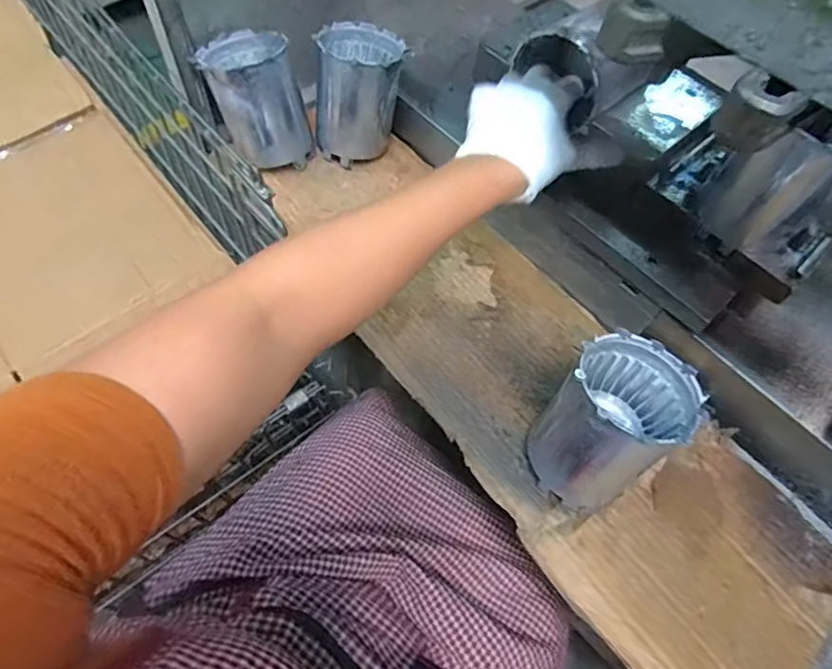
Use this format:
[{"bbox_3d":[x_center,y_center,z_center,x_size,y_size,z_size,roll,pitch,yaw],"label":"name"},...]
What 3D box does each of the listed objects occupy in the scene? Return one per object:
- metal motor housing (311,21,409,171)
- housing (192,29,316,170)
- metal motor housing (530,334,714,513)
[{"bbox_3d":[-0.066,-0.269,0.614,0.090,0.136,0.091,6,52,-7],"label":"metal motor housing"},{"bbox_3d":[-0.171,-0.249,0.593,0.094,0.138,0.092,-5,46,1],"label":"housing"},{"bbox_3d":[0.156,0.070,0.433,0.119,0.116,0.101,-30,68,-18],"label":"metal motor housing"}]

